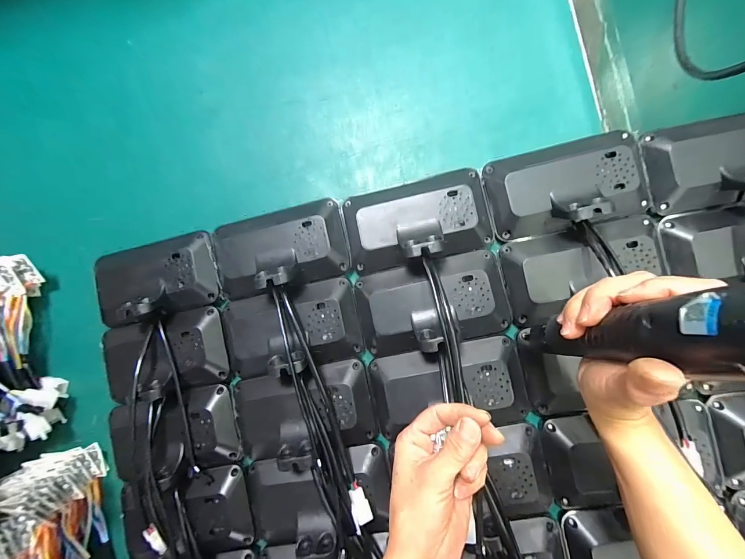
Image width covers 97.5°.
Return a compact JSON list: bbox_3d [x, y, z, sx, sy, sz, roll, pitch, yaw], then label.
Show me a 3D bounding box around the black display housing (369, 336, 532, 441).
[{"bbox_3d":[0.081,0.115,0.344,0.156,0.023,0.086,-11,86,5],"label":"black display housing"}]

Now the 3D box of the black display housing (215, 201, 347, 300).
[{"bbox_3d":[-0.111,-0.036,0.365,0.155,0.045,0.098,-12,85,5],"label":"black display housing"}]

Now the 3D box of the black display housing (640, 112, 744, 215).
[{"bbox_3d":[0.365,-0.123,0.322,0.156,0.040,0.096,-10,86,5],"label":"black display housing"}]

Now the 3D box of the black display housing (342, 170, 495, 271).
[{"bbox_3d":[0.047,-0.069,0.352,0.157,0.049,0.092,-12,85,5],"label":"black display housing"}]

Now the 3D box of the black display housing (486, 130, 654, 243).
[{"bbox_3d":[0.206,-0.100,0.338,0.158,0.046,0.096,-13,85,5],"label":"black display housing"}]

